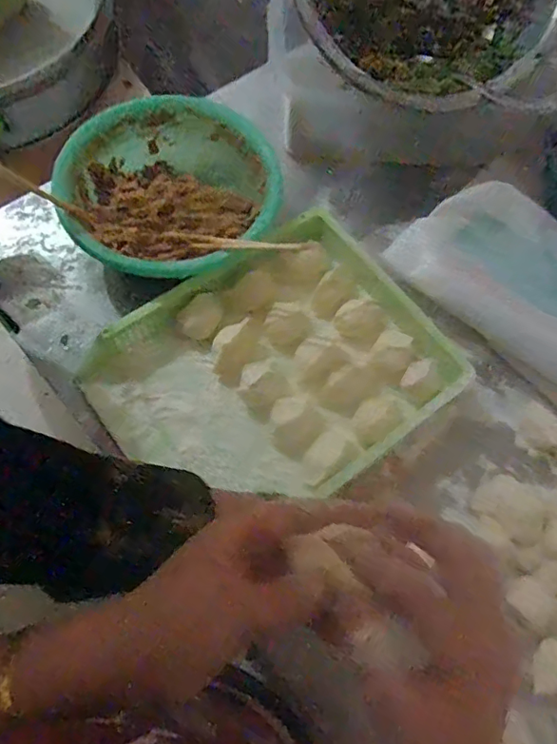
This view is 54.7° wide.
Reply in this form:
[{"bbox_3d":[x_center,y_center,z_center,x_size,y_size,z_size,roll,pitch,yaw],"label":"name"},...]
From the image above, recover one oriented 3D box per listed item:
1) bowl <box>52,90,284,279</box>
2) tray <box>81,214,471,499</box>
[{"bbox_3d":[-0.120,-0.211,0.627,0.255,0.071,0.244,0,67,0],"label":"bowl"},{"bbox_3d":[0.001,0.000,0.561,0.333,0.039,0.260,-35,71,-14],"label":"tray"}]

